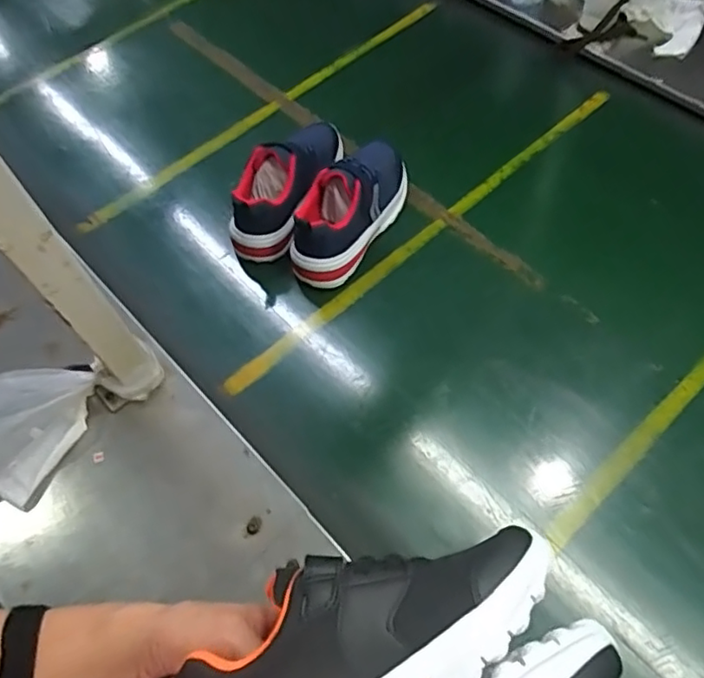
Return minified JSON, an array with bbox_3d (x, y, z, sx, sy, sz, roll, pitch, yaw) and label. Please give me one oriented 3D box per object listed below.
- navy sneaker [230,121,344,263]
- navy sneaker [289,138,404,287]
[{"bbox_3d":[-0.082,-0.212,0.789,0.076,0.112,0.228,18,62,12],"label":"navy sneaker"},{"bbox_3d":[0.001,-0.169,0.758,0.073,0.108,0.209,27,64,16],"label":"navy sneaker"}]

